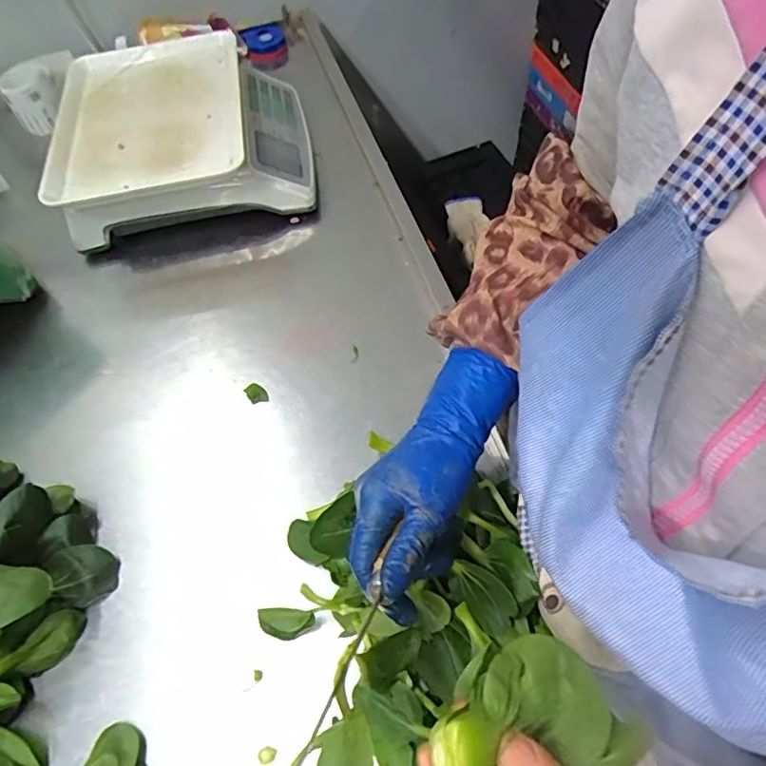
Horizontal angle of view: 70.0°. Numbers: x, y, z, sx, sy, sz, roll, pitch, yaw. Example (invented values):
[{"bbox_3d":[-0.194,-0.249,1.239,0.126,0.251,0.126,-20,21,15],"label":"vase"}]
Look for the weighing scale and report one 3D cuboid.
[{"bbox_3d":[-0.237,-0.301,0.662,0.278,0.099,0.276,-15,58,-3],"label":"weighing scale"}]

